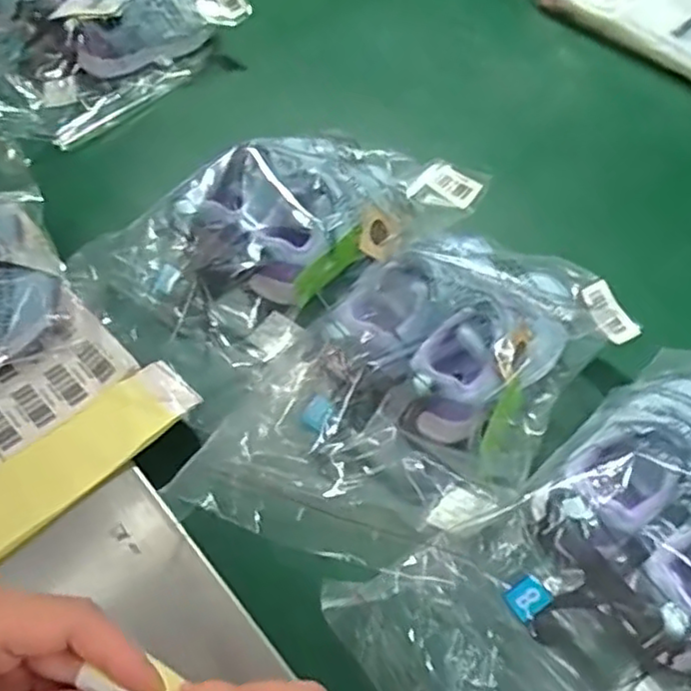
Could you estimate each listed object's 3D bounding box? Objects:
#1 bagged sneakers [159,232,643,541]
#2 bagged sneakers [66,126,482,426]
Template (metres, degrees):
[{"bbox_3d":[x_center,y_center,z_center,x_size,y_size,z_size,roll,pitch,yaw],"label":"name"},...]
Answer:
[{"bbox_3d":[0.054,0.034,0.492,0.172,0.101,0.321,38,62,23],"label":"bagged sneakers"},{"bbox_3d":[-0.054,-0.085,0.570,0.306,0.089,0.175,-32,61,-22],"label":"bagged sneakers"}]

